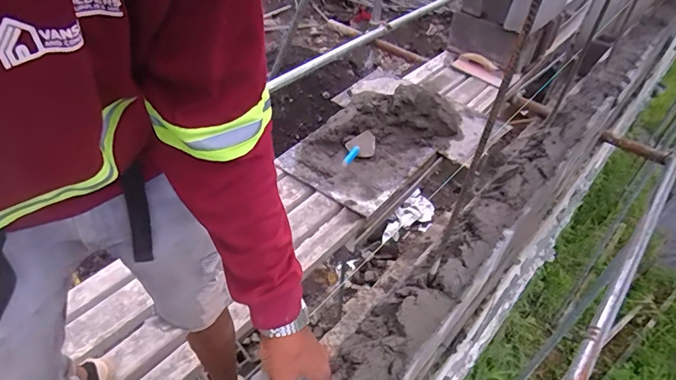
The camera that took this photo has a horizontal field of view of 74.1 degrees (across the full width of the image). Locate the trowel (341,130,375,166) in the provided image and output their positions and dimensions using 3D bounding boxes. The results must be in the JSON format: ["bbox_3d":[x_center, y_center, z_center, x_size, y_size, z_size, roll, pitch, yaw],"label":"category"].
[{"bbox_3d":[0.072,-0.154,1.696,0.104,0.070,0.225,13,28,19],"label":"trowel"}]

